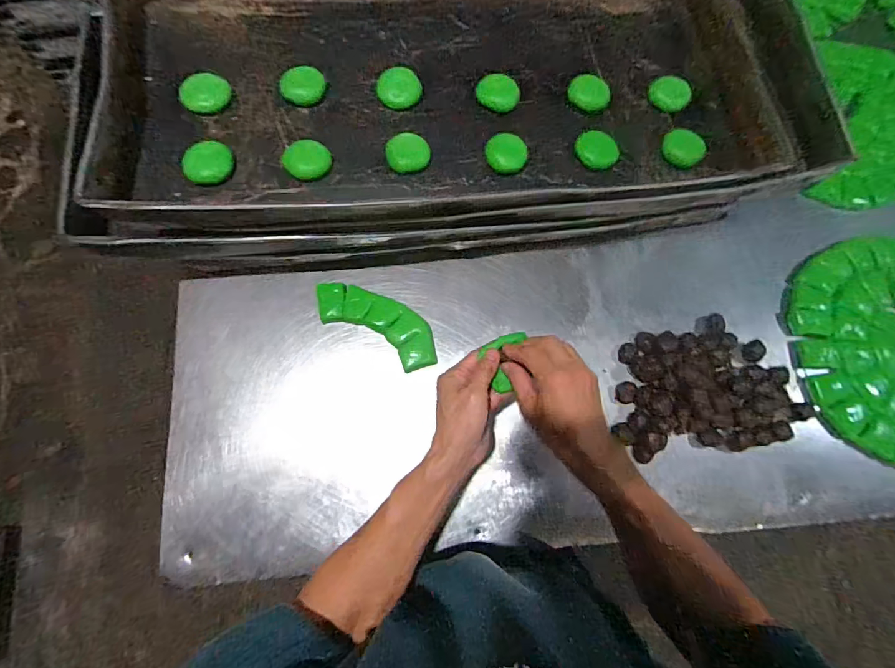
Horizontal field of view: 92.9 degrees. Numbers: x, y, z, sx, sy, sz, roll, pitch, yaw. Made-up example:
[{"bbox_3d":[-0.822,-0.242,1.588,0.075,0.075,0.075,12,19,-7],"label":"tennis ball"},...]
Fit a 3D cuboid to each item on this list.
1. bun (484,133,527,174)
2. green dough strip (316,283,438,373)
[{"bbox_3d":[0.075,-0.231,0.543,0.050,0.023,0.041,-2,77,0],"label":"bun"},{"bbox_3d":[-0.097,-0.016,0.594,0.184,0.017,0.070,30,78,7],"label":"green dough strip"}]

